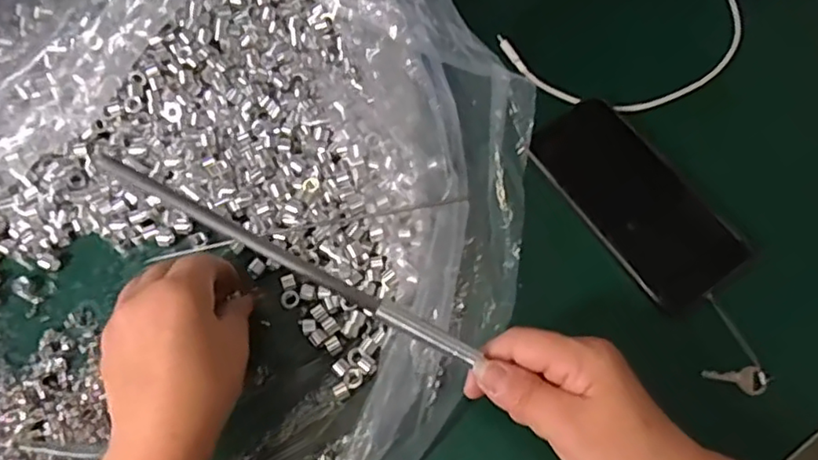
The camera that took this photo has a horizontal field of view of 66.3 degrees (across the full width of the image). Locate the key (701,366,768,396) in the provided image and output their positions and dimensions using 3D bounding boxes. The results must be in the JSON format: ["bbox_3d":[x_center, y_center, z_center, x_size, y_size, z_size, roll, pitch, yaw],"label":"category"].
[{"bbox_3d":[0.208,0.095,0.399,0.037,0.010,0.016,6,69,1],"label":"key"}]

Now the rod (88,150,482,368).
[{"bbox_3d":[-0.056,0.018,0.320,0.210,0.007,0.011,30,70,-12],"label":"rod"}]

